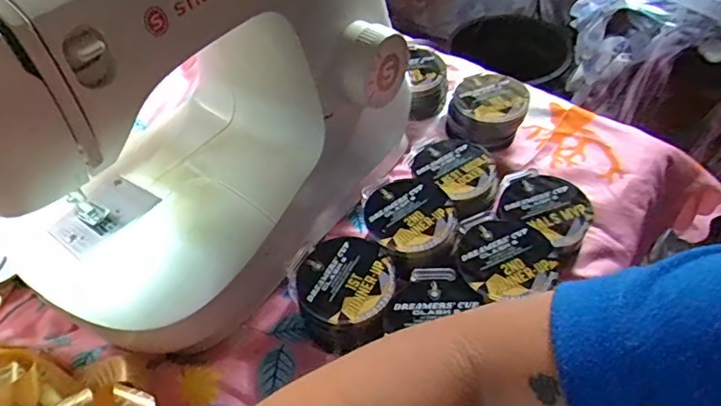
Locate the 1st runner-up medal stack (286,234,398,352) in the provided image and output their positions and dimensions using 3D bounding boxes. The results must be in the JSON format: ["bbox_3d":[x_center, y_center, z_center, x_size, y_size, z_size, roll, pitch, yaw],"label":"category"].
[{"bbox_3d":[-0.016,0.070,0.417,0.081,0.041,0.079,12,52,12],"label":"1st runner-up medal stack"}]

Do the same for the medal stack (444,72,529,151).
[{"bbox_3d":[0.130,-0.096,0.553,0.077,0.048,0.070,11,52,10],"label":"medal stack"}]

